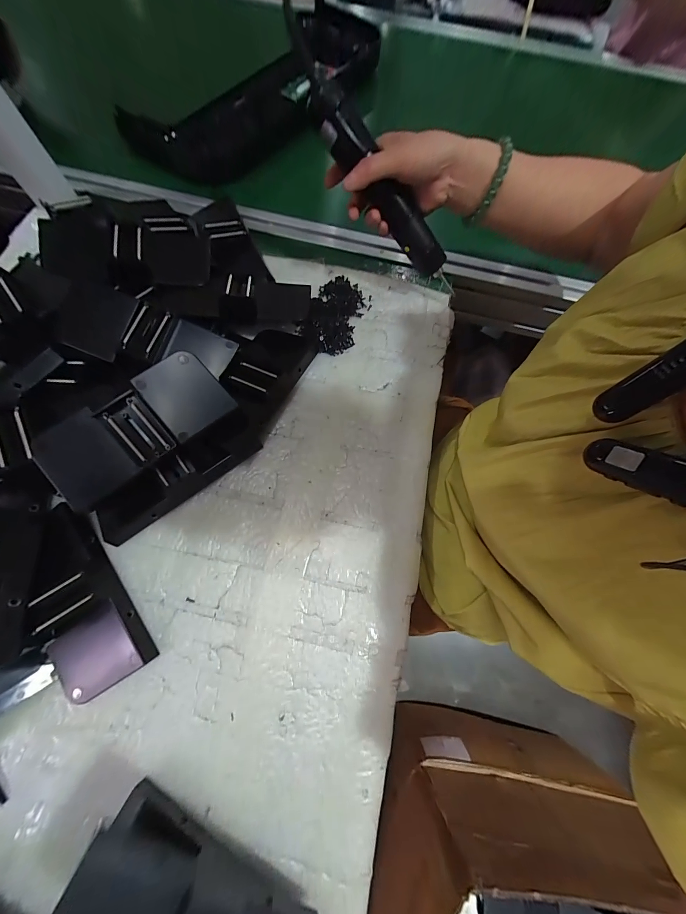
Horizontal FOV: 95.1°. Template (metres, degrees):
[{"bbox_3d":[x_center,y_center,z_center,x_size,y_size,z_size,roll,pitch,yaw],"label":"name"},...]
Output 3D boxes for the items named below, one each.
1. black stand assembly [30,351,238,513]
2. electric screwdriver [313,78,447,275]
[{"bbox_3d":[-0.185,-0.029,0.282,0.159,0.023,0.070,-38,100,-11],"label":"black stand assembly"},{"bbox_3d":[0.042,-0.276,0.330,0.194,0.038,0.034,36,69,-30],"label":"electric screwdriver"}]

